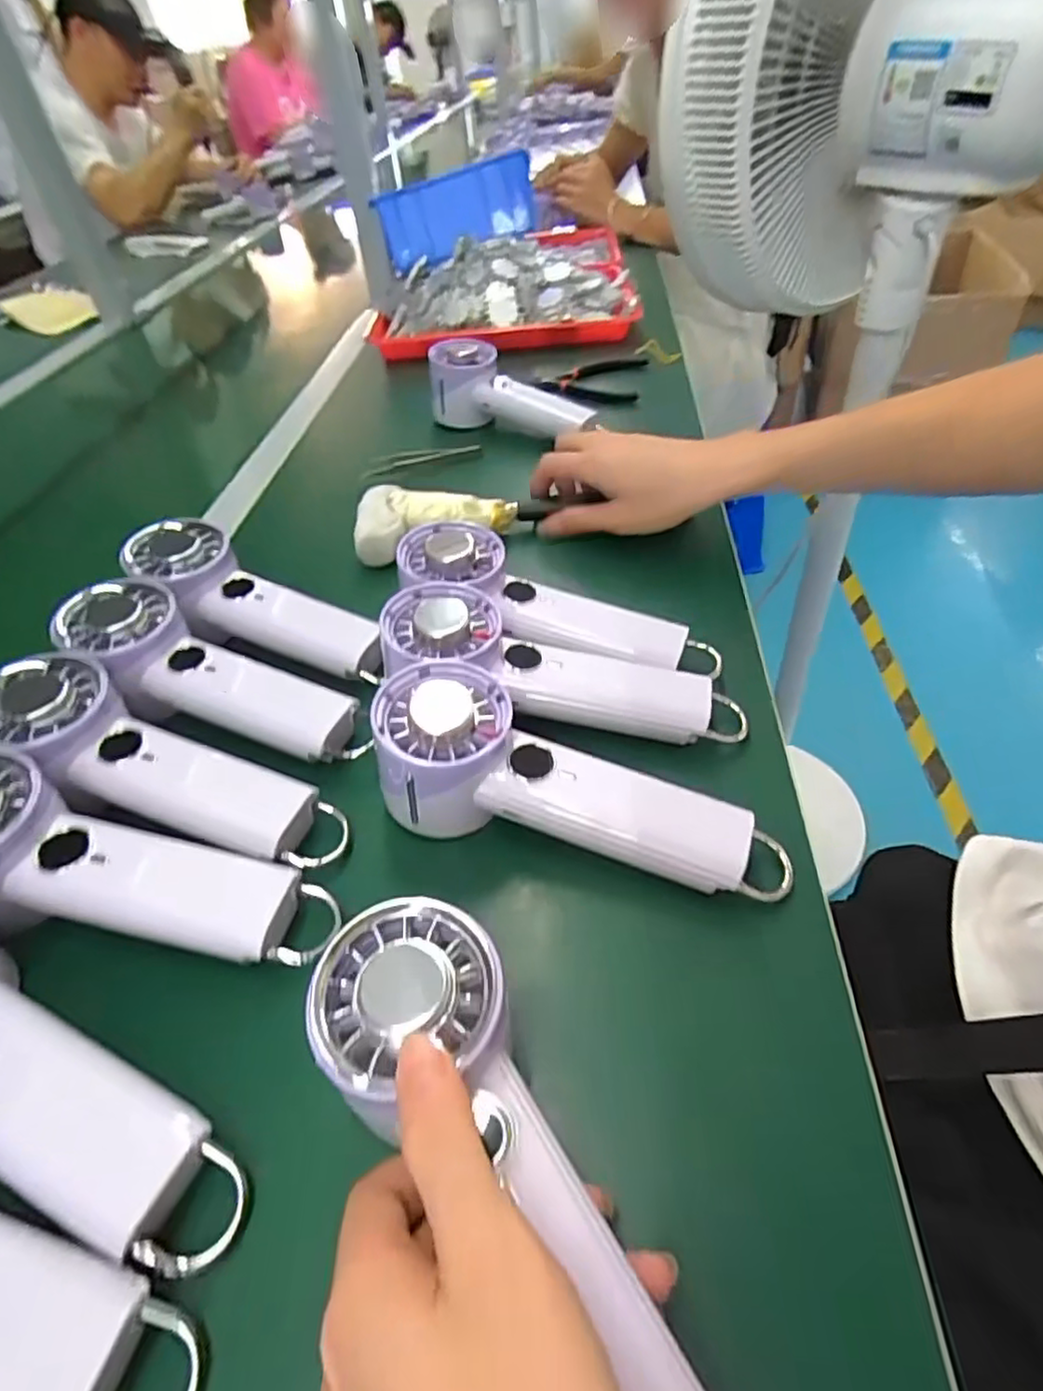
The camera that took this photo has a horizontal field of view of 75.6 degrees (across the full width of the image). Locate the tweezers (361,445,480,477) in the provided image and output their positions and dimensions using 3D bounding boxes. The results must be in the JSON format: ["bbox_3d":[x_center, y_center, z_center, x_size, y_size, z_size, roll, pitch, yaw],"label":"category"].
[{"bbox_3d":[-0.089,-0.213,0.597,0.105,0.010,0.016,-18,45,-10],"label":"tweezers"}]

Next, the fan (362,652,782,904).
[{"bbox_3d":[0.022,0.047,0.310,0.192,0.053,0.068,19,49,8],"label":"fan"}]

